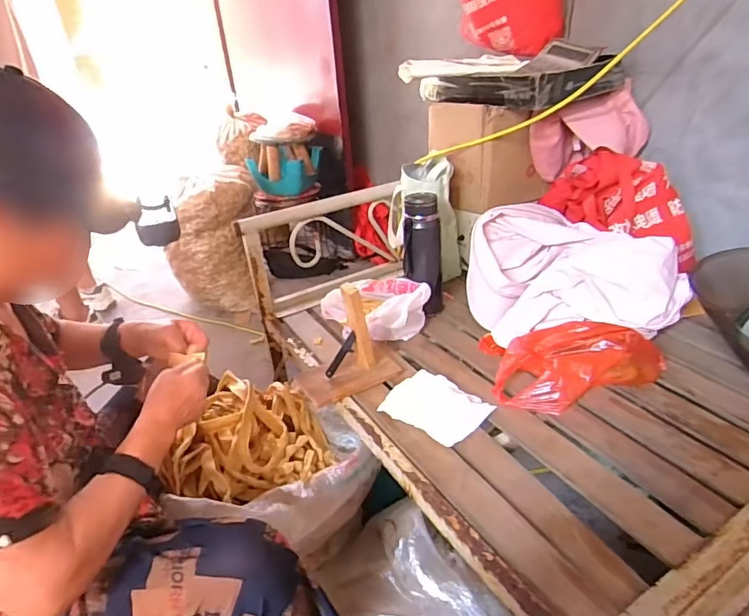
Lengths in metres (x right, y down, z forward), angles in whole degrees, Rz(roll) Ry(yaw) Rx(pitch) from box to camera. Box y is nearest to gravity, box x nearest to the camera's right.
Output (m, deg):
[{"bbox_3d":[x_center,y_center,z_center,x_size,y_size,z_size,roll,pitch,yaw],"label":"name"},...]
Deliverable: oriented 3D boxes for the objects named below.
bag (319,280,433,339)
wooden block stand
[{"bbox_3d":[-0.004,-0.014,1.063,0.145,0.089,0.220,-28,37,-34],"label":"bag"},{"bbox_3d":[-0.050,0.050,0.877,0.169,0.175,0.088,-17,32,-20],"label":"wooden block stand"}]

